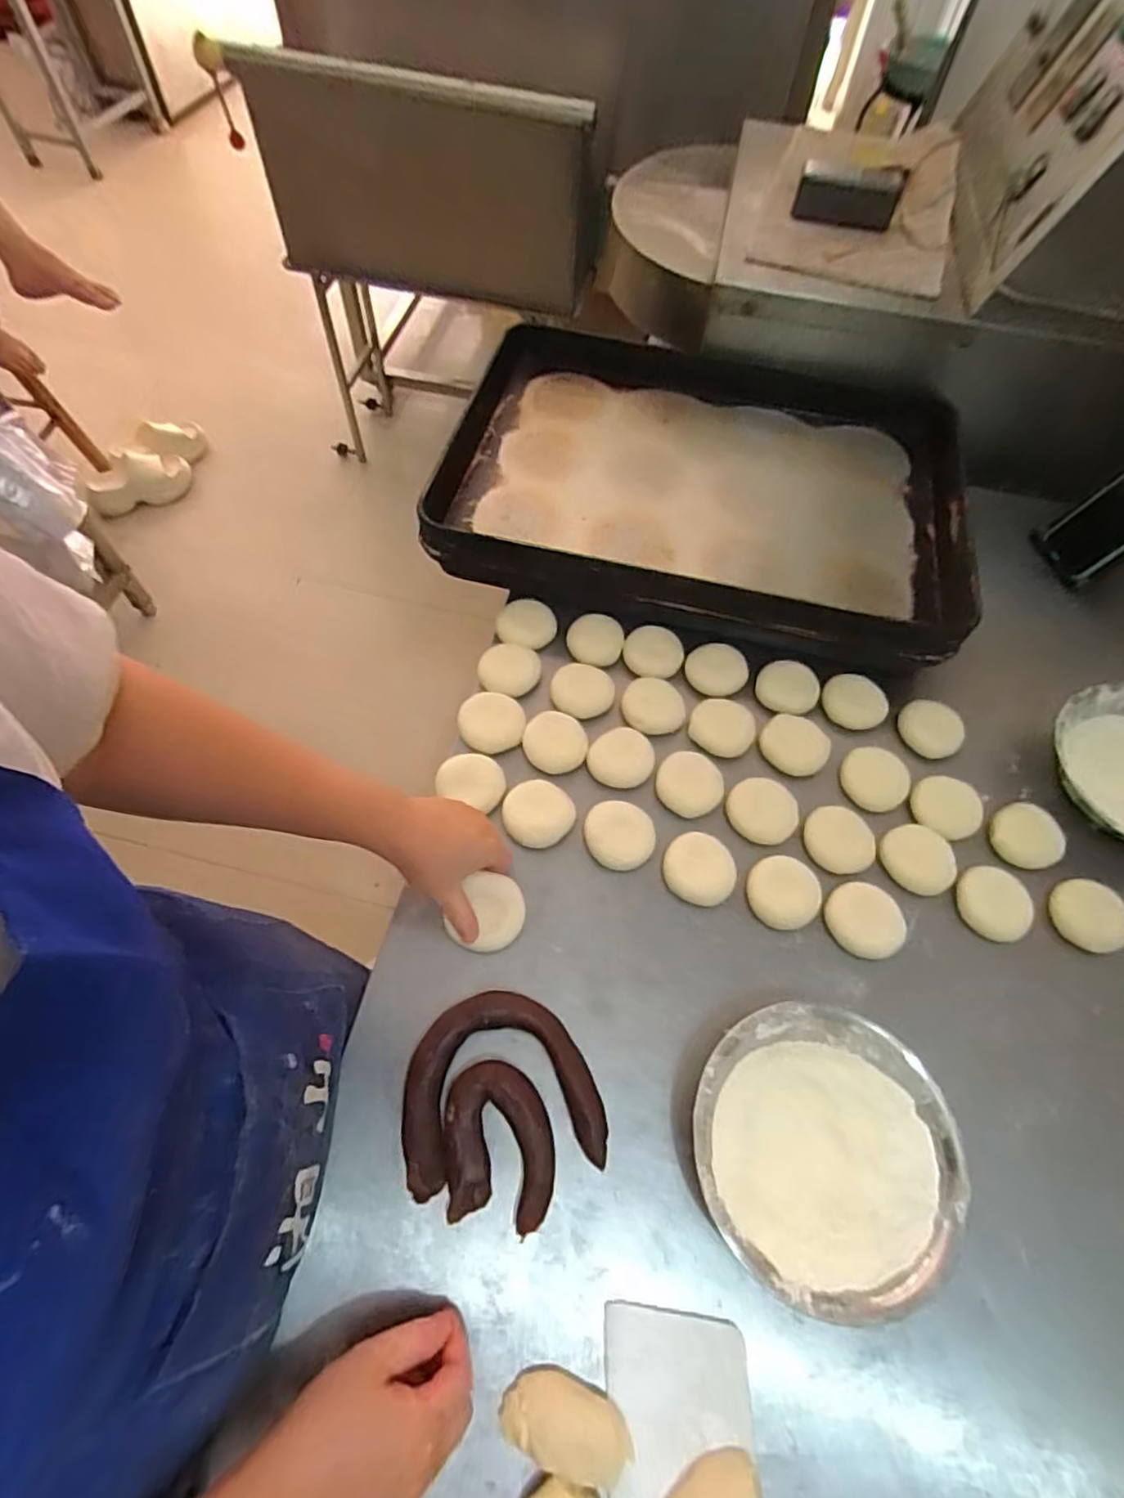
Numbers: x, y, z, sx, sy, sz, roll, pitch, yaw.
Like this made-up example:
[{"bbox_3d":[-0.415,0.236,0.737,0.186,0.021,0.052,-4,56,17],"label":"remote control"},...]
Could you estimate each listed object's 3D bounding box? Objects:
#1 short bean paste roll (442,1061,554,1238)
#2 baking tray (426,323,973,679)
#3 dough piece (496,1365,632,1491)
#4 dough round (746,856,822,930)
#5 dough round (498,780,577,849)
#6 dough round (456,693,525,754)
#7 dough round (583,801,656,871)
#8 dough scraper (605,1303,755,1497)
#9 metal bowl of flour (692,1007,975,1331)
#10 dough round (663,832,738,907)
[{"bbox_3d":[-0.047,0.295,0.487,0.081,0.022,0.103,3,63,-1],"label":"short bean paste roll"},{"bbox_3d":[0.171,-0.327,0.782,0.586,0.077,0.412,13,63,4],"label":"baking tray"},{"bbox_3d":[0.002,0.435,0.417,0.082,0.024,0.043,17,64,7],"label":"dough piece"},{"bbox_3d":[0.201,0.130,0.587,0.062,0.025,0.061,1,63,-2],"label":"dough round"},{"bbox_3d":[-0.022,0.061,0.614,0.067,0.018,0.063,1,63,-2],"label":"dough round"},{"bbox_3d":[-0.072,-0.027,0.661,0.067,0.015,0.058,4,63,0],"label":"dough round"},{"bbox_3d":[0.054,0.079,0.605,0.064,0.025,0.061,1,63,-2],"label":"dough round"},{"bbox_3d":[0.077,0.448,0.425,0.094,0.007,0.125,1,63,-1],"label":"dough scraper"},{"bbox_3d":[0.191,0.298,0.488,0.185,0.054,0.186,1,63,-2],"label":"metal bowl of flour"},{"bbox_3d":[0.125,0.111,0.592,0.056,0.028,0.064,-39,71,-19],"label":"dough round"}]

